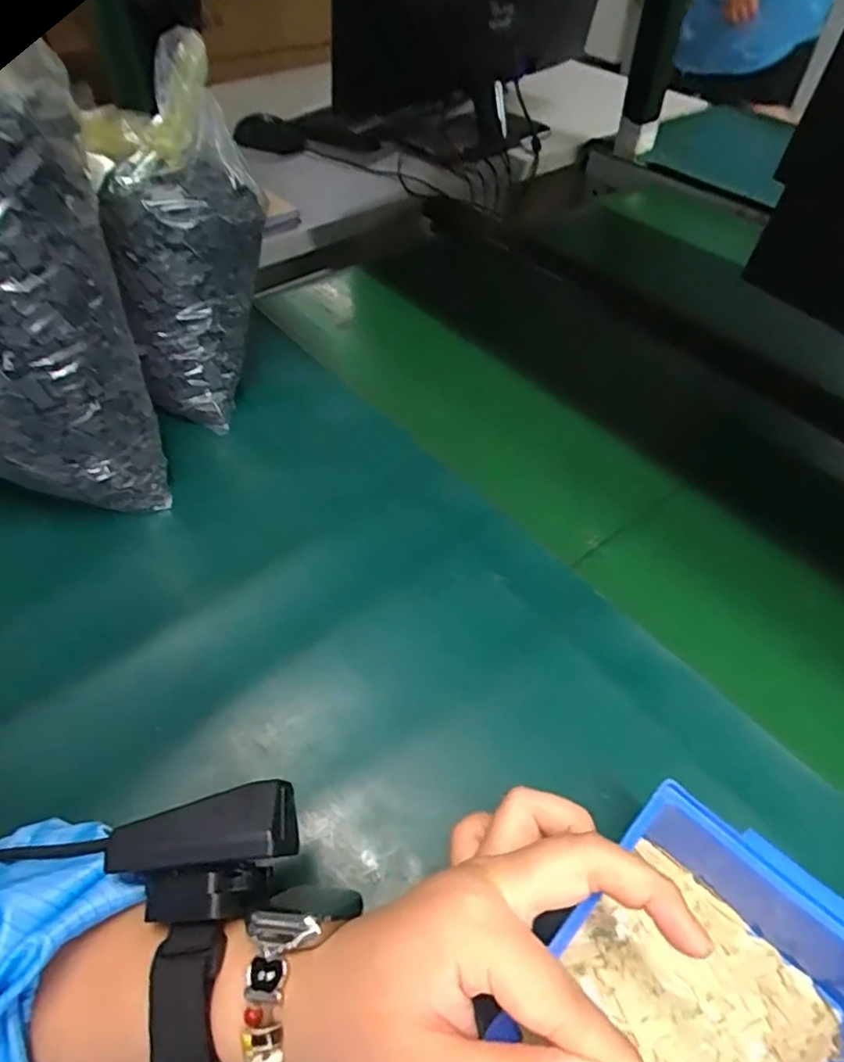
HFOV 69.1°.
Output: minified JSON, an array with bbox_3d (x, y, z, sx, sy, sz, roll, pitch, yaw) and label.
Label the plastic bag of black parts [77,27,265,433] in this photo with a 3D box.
[{"bbox_3d":[-0.169,-0.190,0.457,0.113,0.246,0.099,-4,51,-4],"label":"plastic bag of black parts"}]

